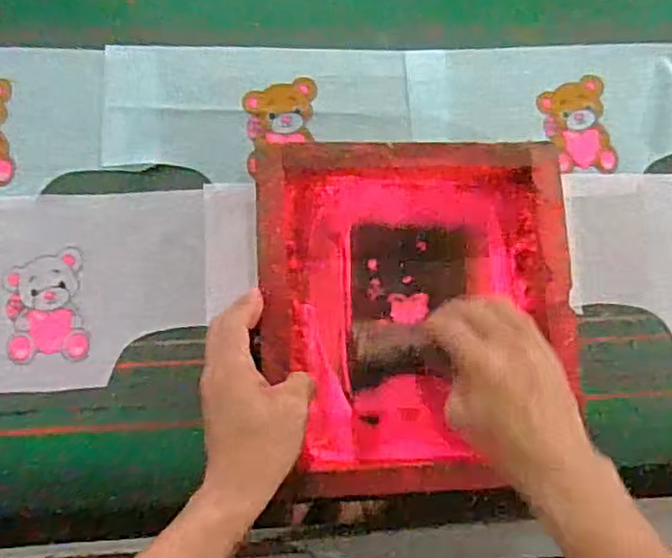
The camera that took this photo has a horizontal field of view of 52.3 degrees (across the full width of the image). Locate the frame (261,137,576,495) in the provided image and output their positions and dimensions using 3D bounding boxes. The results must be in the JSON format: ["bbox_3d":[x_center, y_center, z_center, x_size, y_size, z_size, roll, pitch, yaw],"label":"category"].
[{"bbox_3d":[0.063,0.028,0.538,0.235,0.047,0.267,-3,82,-4],"label":"frame"}]

